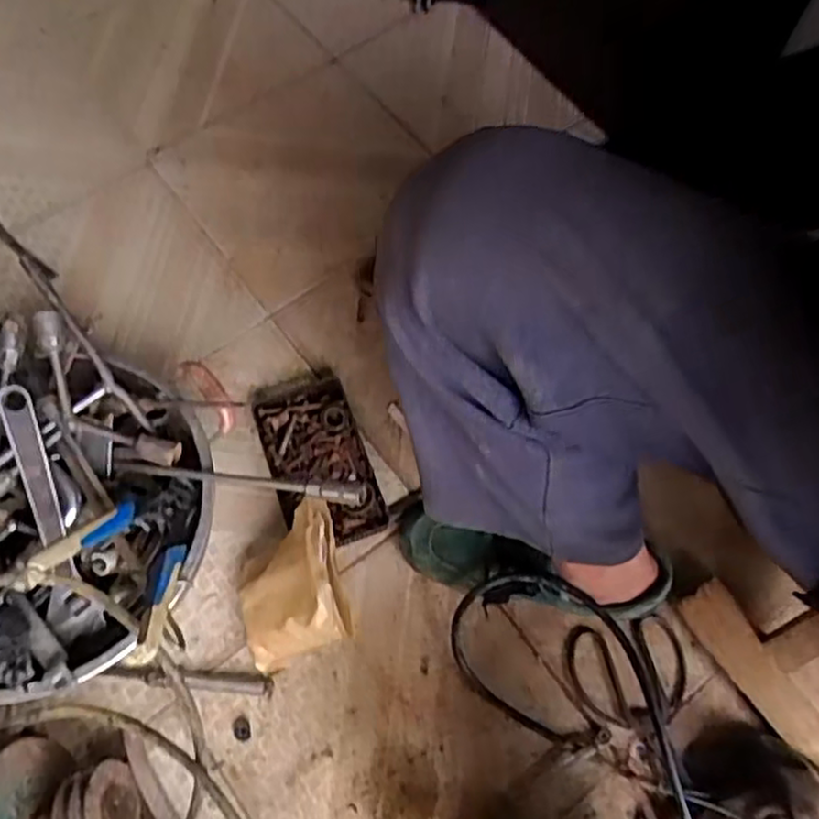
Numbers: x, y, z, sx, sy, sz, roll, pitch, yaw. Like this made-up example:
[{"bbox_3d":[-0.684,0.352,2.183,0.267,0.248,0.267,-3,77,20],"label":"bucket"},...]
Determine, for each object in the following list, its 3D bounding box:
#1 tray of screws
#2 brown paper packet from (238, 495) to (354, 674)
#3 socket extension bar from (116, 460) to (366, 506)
[{"bbox_3d":[-0.101,0.055,0.777,0.104,0.036,0.198,-19,68,-7],"label":"tray of screws"},{"bbox_3d":[-0.104,0.164,0.654,0.050,0.166,0.121,13,55,-37],"label":"brown paper packet"},{"bbox_3d":[-0.158,0.063,0.636,0.253,0.020,0.013,5,66,19],"label":"socket extension bar"}]

